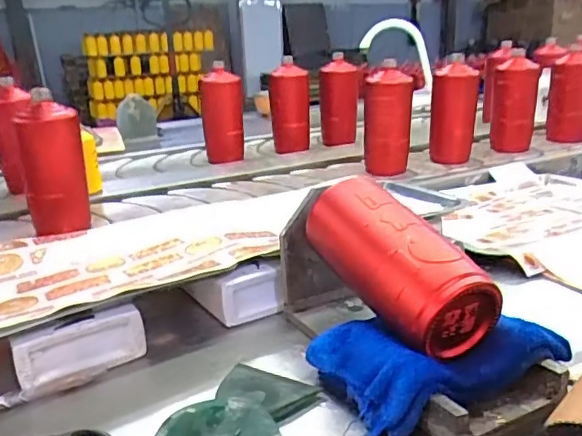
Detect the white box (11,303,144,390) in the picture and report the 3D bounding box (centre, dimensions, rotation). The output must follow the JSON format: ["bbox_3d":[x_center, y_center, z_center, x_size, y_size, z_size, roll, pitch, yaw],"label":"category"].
[{"bbox_3d":[-0.185,0.112,0.498,0.107,0.049,0.018,-12,22,-27],"label":"white box"}]

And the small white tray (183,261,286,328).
[{"bbox_3d":[-0.040,0.077,0.581,0.064,0.049,0.021,-10,21,-24],"label":"small white tray"}]

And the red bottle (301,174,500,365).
[{"bbox_3d":[0.076,0.033,0.469,0.076,0.076,0.185,-13,39,-30],"label":"red bottle"}]

